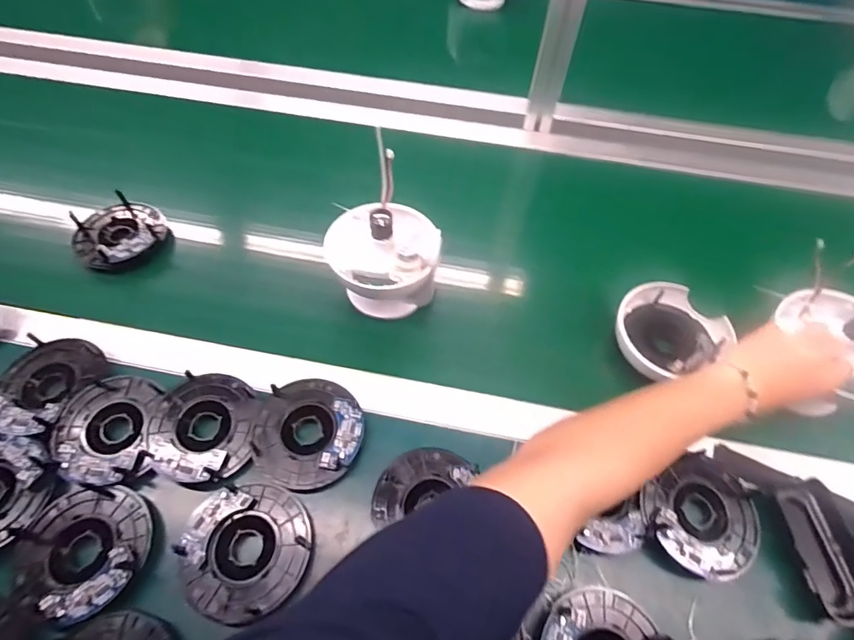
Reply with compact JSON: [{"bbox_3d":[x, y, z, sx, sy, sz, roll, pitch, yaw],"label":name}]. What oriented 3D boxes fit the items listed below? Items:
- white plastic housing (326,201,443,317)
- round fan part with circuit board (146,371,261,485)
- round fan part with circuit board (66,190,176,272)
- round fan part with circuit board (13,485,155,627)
[{"bbox_3d":[-0.051,-0.071,0.517,0.110,0.106,0.116,1,60,-1],"label":"white plastic housing"},{"bbox_3d":[-0.210,0.097,0.442,0.093,0.009,0.102,-2,60,-3],"label":"round fan part with circuit board"},{"bbox_3d":[-0.376,-0.109,0.575,0.095,0.039,0.102,1,60,-1],"label":"round fan part with circuit board"},{"bbox_3d":[-0.284,0.187,0.388,0.100,0.022,0.096,1,60,-1],"label":"round fan part with circuit board"}]

